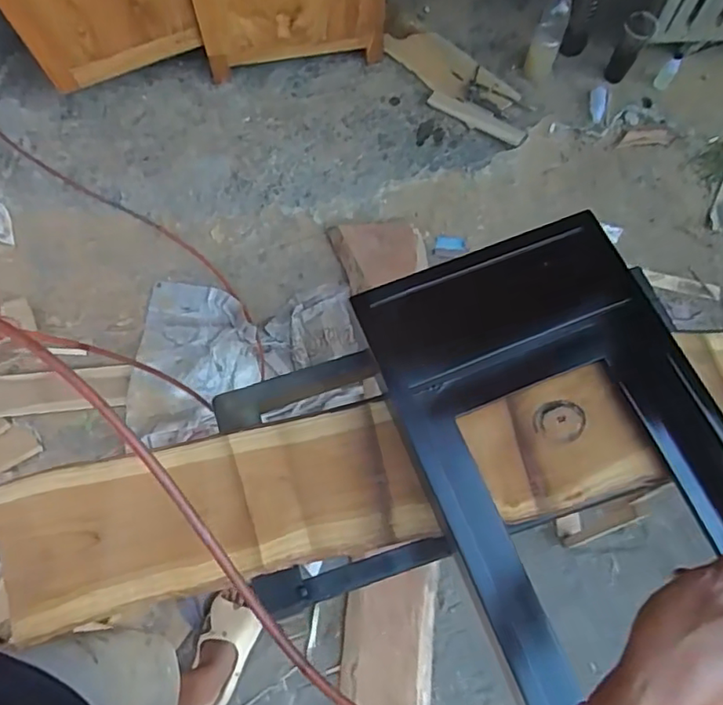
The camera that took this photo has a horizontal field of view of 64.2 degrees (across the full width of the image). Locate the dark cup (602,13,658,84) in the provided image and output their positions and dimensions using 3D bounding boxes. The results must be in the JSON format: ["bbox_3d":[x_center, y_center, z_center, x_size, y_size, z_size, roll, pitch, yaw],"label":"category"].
[{"bbox_3d":[0.715,-0.813,1.557,0.078,0.165,0.093,34,72,12],"label":"dark cup"}]

